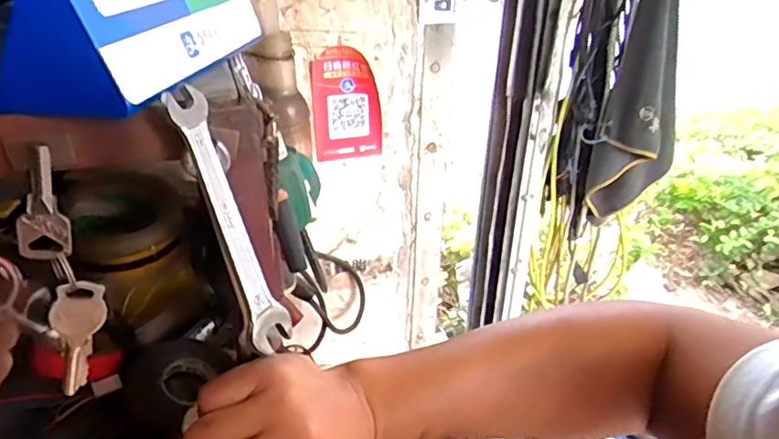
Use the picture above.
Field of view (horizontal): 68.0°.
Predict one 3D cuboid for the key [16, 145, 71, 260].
[{"bbox_3d":[-0.147,-0.006,0.245,0.020,0.050,0.004,4,20,-18],"label":"key"}]

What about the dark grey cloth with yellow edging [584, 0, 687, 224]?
[{"bbox_3d":[0.408,-0.200,0.918,0.116,0.444,0.129,13,31,21],"label":"dark grey cloth with yellow edging"}]

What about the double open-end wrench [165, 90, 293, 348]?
[{"bbox_3d":[-0.068,0.001,0.249,0.017,0.114,0.005,-26,12,-40],"label":"double open-end wrench"}]

